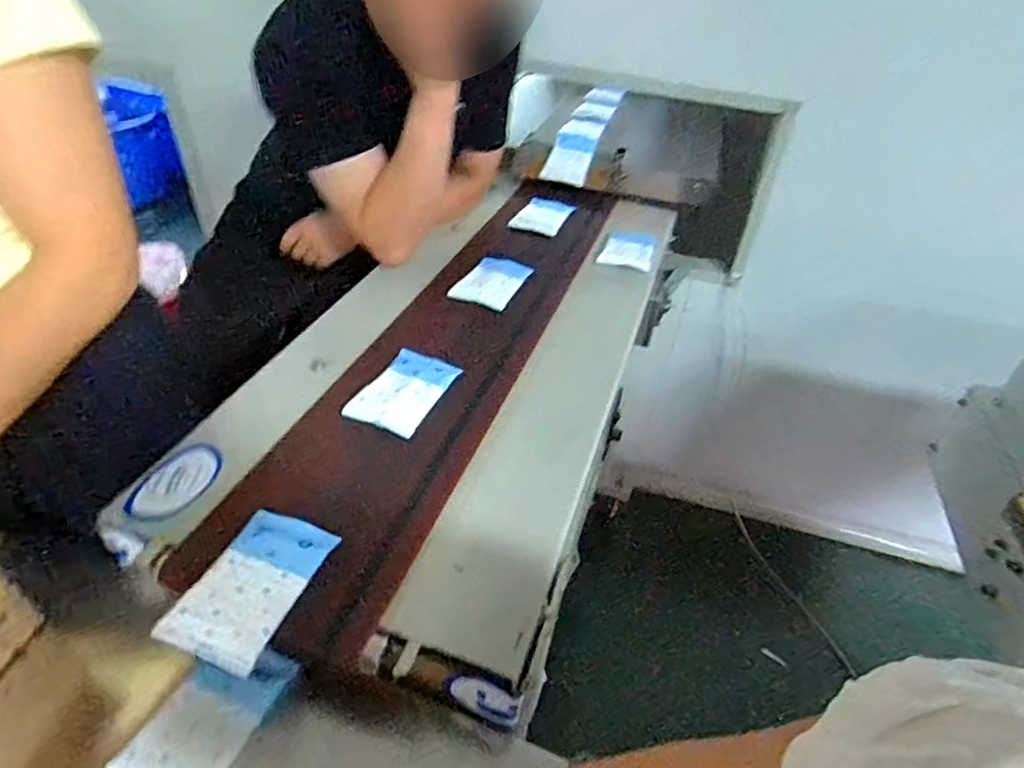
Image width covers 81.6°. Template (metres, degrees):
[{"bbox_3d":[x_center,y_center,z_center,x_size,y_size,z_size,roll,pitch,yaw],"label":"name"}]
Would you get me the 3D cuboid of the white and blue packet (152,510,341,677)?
[{"bbox_3d":[-0.217,0.165,0.500,0.083,0.011,0.130,17,42,12],"label":"white and blue packet"}]

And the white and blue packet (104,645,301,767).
[{"bbox_3d":[-0.253,0.279,0.495,0.085,0.019,0.132,18,43,13],"label":"white and blue packet"}]

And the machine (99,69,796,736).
[{"bbox_3d":[0.000,-0.090,0.861,0.457,0.145,1.105,21,44,16],"label":"machine"}]

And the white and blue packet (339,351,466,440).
[{"bbox_3d":[-0.126,0.006,0.699,0.085,0.008,0.130,20,43,15],"label":"white and blue packet"}]

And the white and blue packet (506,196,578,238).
[{"bbox_3d":[0.056,-0.306,1.086,0.086,0.019,0.108,21,44,16],"label":"white and blue packet"}]

